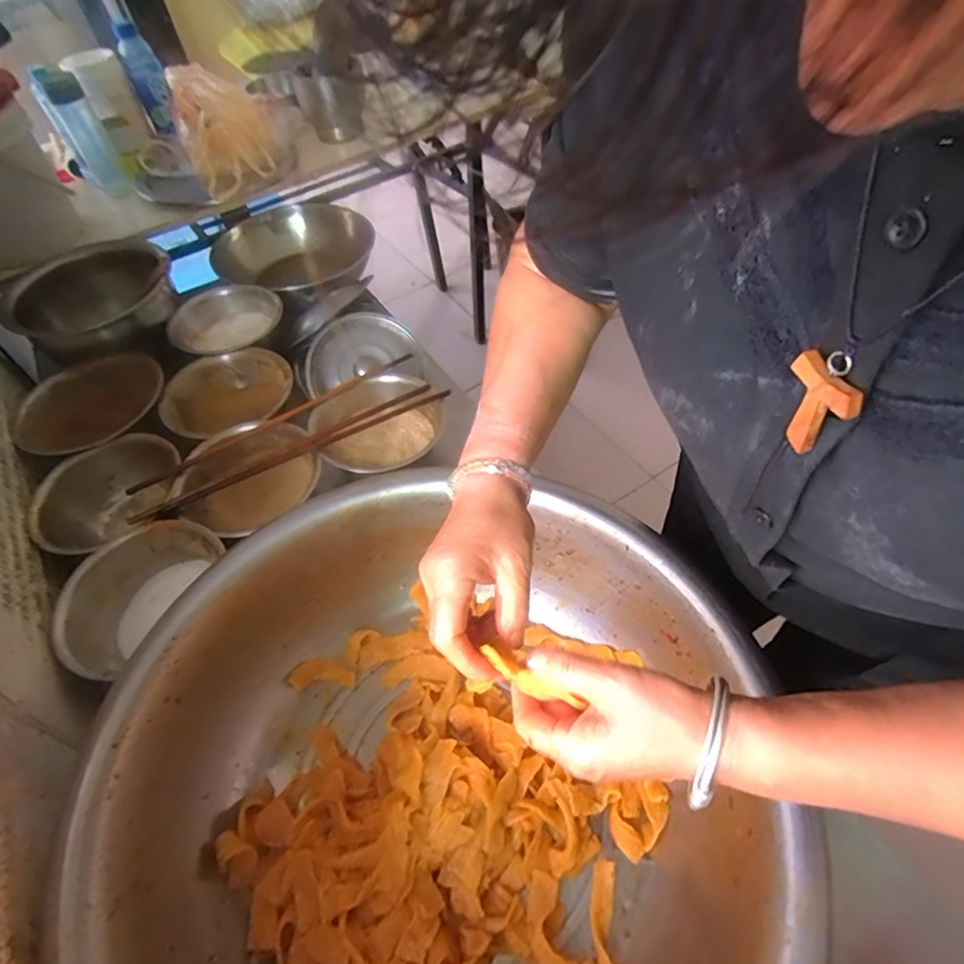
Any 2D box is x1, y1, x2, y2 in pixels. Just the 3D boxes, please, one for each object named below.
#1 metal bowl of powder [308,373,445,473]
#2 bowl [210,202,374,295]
[{"bbox_3d":[-0.142,-0.075,0.783,0.176,0.057,0.161,-2,52,3],"label":"metal bowl of powder"},{"bbox_3d":[-0.344,-0.442,1.093,0.302,0.089,0.271,34,62,26],"label":"bowl"}]

